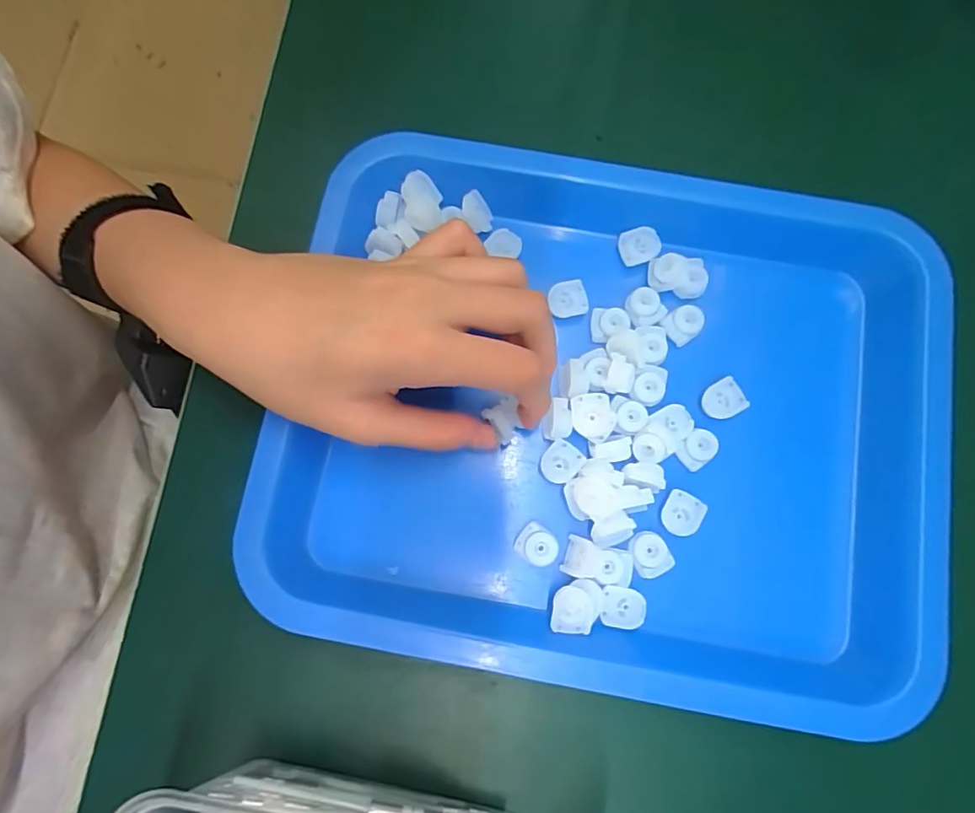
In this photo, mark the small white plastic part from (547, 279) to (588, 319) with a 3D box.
[{"bbox_3d":[0.039,-0.051,0.250,0.018,0.007,0.016,-9,79,-2],"label":"small white plastic part"}]

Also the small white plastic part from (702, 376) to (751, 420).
[{"bbox_3d":[0.109,-0.003,0.242,0.018,0.004,0.017,-33,82,9],"label":"small white plastic part"}]

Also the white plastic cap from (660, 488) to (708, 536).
[{"bbox_3d":[0.086,0.047,0.230,0.017,0.004,0.018,27,80,5],"label":"white plastic cap"}]

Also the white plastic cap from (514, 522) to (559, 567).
[{"bbox_3d":[0.022,0.062,0.231,0.019,0.007,0.015,35,81,6],"label":"white plastic cap"}]

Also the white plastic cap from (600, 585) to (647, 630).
[{"bbox_3d":[0.058,0.086,0.223,0.018,0.004,0.017,0,79,0],"label":"white plastic cap"}]

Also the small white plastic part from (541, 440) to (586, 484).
[{"bbox_3d":[0.033,0.026,0.236,0.016,0.010,0.018,39,81,7],"label":"small white plastic part"}]

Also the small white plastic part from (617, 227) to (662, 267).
[{"bbox_3d":[0.074,-0.079,0.256,0.020,0.004,0.017,-15,95,15],"label":"small white plastic part"}]

